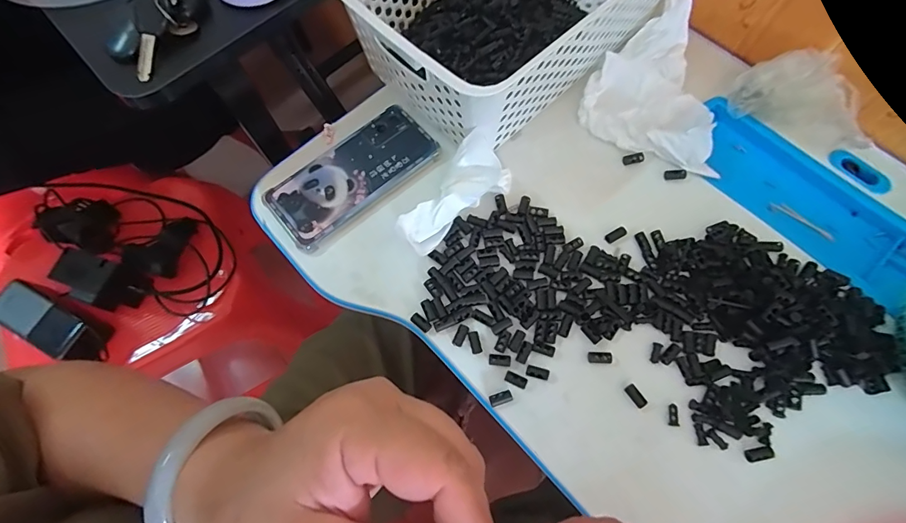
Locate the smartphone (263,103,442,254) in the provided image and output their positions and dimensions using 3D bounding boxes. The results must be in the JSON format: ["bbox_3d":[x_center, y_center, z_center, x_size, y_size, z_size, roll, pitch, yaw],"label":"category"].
[{"bbox_3d":[-0.094,-0.082,0.412,0.159,0.017,0.073,-39,74,-11],"label":"smartphone"}]

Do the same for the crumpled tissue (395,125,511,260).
[{"bbox_3d":[0.002,-0.062,0.385,0.116,0.049,0.047,-41,74,-13],"label":"crumpled tissue"}]

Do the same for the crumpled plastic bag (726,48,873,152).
[{"bbox_3d":[0.328,-0.148,0.402,0.118,0.061,0.060,42,76,14],"label":"crumpled plastic bag"}]

